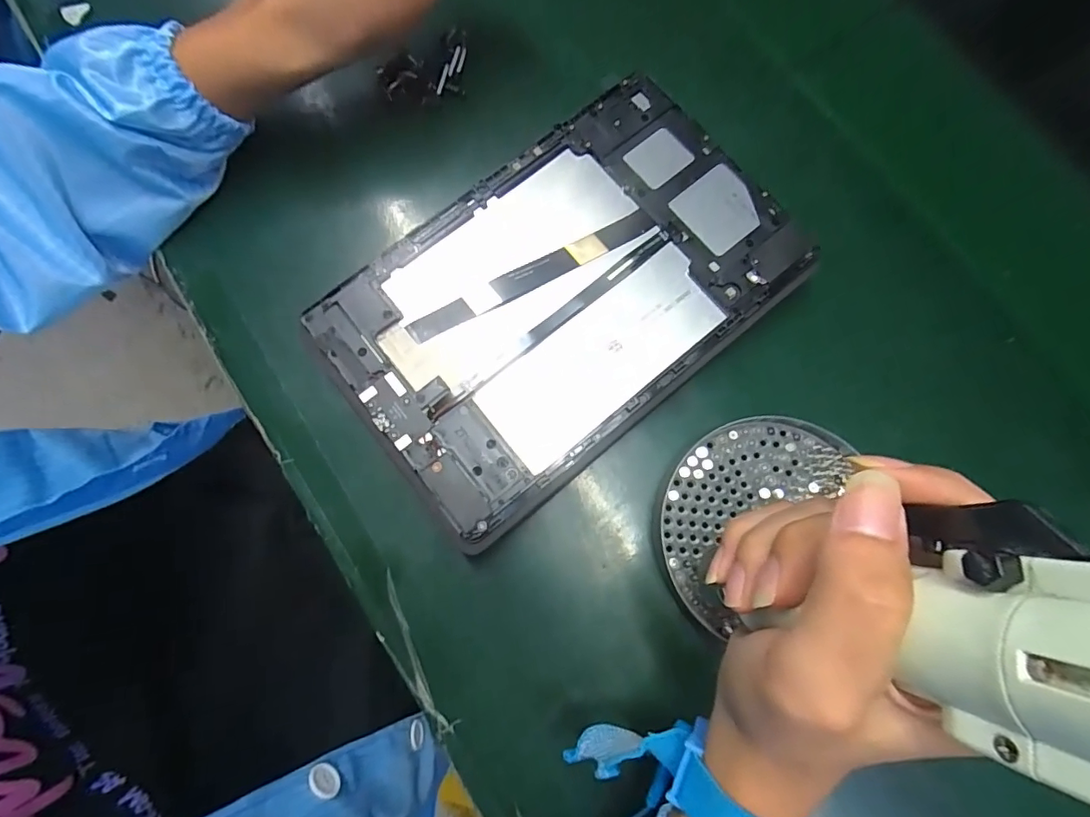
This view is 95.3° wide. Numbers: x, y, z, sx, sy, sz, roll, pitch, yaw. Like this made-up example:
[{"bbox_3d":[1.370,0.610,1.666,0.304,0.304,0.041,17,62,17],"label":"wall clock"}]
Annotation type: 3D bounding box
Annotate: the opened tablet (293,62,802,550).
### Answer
[{"bbox_3d":[0.010,-0.062,0.266,0.235,0.014,0.149,-39,81,-7],"label":"opened tablet"}]

